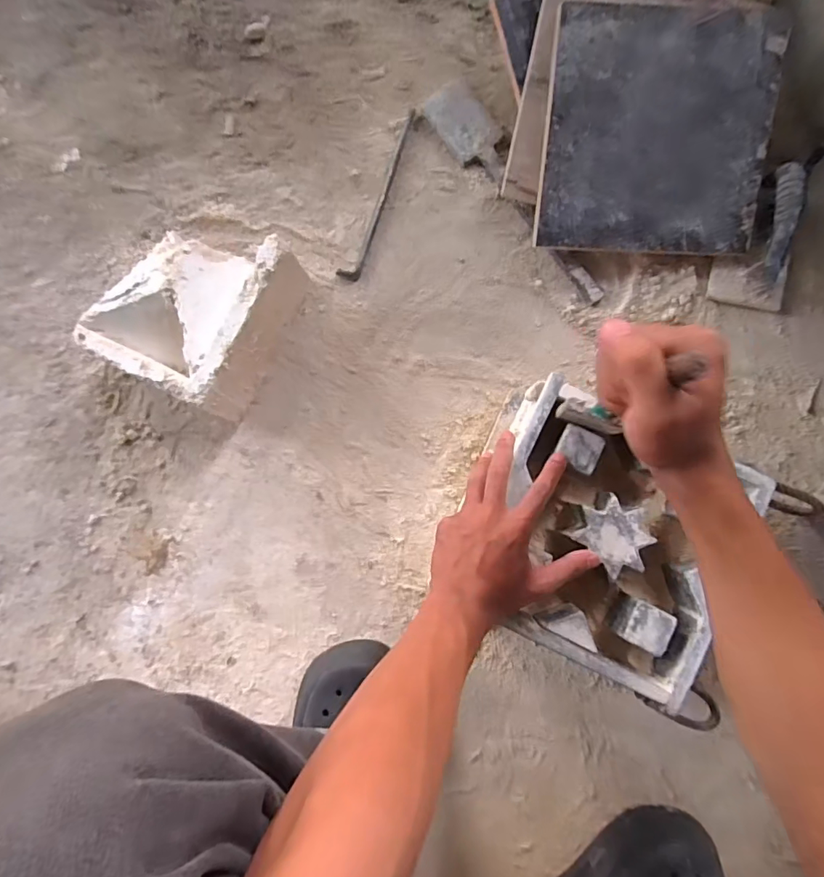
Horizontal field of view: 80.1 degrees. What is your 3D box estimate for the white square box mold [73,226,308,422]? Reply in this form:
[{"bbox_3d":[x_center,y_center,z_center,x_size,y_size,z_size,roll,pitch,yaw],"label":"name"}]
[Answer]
[{"bbox_3d":[-0.244,-0.145,0.559,0.175,0.100,0.188,25,87,3],"label":"white square box mold"}]

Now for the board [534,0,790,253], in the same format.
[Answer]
[{"bbox_3d":[0.269,-0.334,0.537,0.236,0.009,0.233,2,105,1],"label":"board"}]

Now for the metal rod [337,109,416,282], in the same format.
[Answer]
[{"bbox_3d":[-0.038,-0.299,0.601,0.025,0.005,0.223,21,86,4],"label":"metal rod"}]

